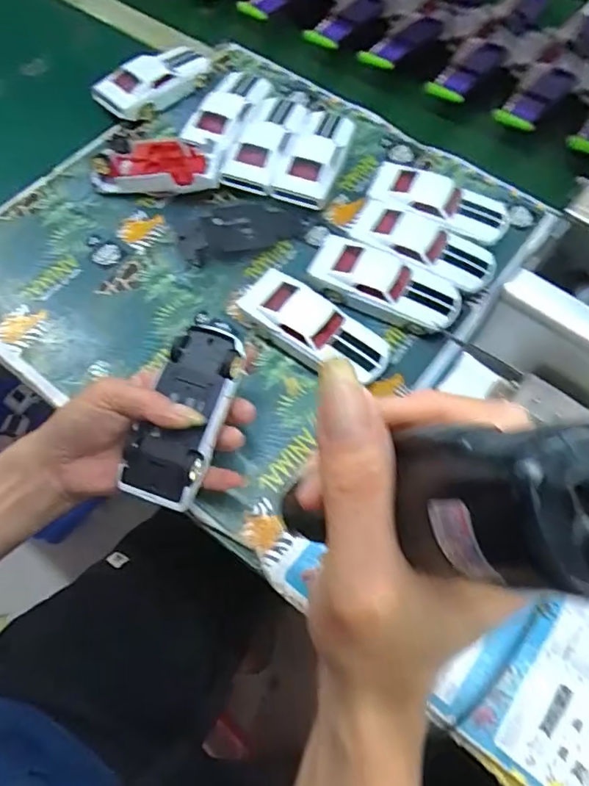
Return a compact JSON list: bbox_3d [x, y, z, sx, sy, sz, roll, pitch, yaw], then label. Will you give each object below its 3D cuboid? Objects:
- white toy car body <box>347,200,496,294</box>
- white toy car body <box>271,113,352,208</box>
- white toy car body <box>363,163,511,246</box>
[{"bbox_3d":[0.116,-0.130,0.502,0.133,0.033,0.060,24,65,12],"label":"white toy car body"},{"bbox_3d":[0.024,-0.241,0.555,0.056,0.032,0.131,18,64,9],"label":"white toy car body"},{"bbox_3d":[0.137,-0.179,0.523,0.132,0.036,0.065,18,64,9],"label":"white toy car body"}]

